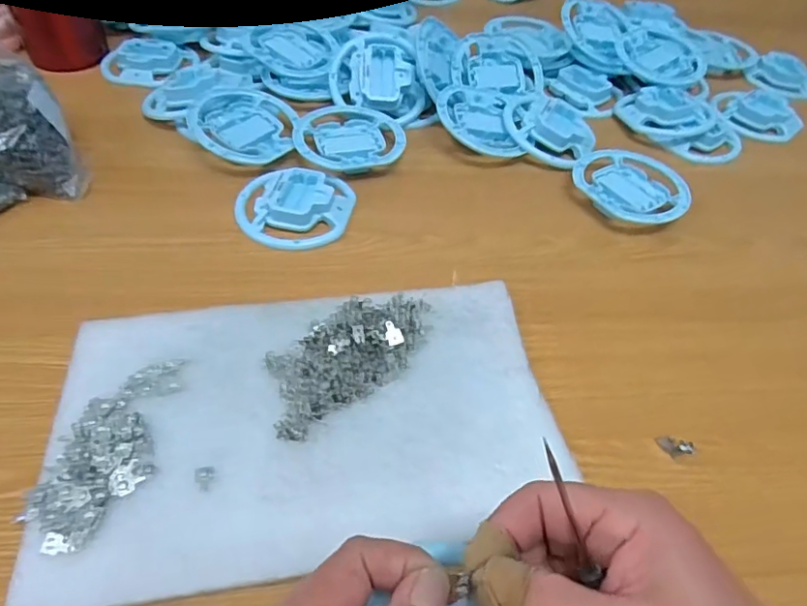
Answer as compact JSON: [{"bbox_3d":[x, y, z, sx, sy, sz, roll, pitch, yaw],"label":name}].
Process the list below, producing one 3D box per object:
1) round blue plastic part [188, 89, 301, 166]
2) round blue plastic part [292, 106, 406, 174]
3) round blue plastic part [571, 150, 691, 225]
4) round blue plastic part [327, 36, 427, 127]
[{"bbox_3d":[-0.152,-0.170,0.530,0.092,0.020,0.111,8,49,-18],"label":"round blue plastic part"},{"bbox_3d":[-0.055,-0.161,0.542,0.100,0.019,0.092,2,49,-3],"label":"round blue plastic part"},{"bbox_3d":[0.207,-0.106,0.517,0.087,0.022,0.103,-32,59,-28],"label":"round blue plastic part"},{"bbox_3d":[-0.024,-0.235,0.574,0.097,0.028,0.086,11,86,-1],"label":"round blue plastic part"}]

